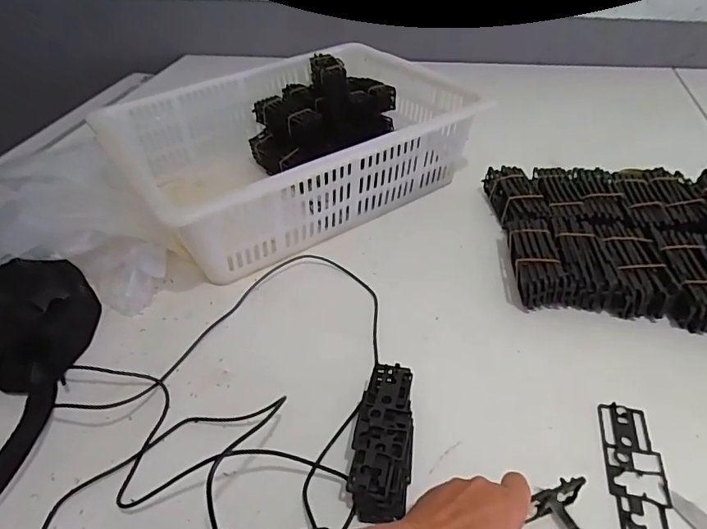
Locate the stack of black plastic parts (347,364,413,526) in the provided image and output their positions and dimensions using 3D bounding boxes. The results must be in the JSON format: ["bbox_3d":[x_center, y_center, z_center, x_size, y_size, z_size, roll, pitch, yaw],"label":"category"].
[{"bbox_3d":[0.027,0.152,0.424,0.047,0.036,0.135,2,39,9],"label":"stack of black plastic parts"}]

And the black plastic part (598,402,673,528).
[{"bbox_3d":[0.236,0.171,0.407,0.044,0.005,0.118,7,41,13],"label":"black plastic part"}]

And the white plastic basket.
[{"bbox_3d":[-0.095,-0.177,0.751,0.474,0.146,0.365,-26,45,-24],"label":"white plastic basket"}]

